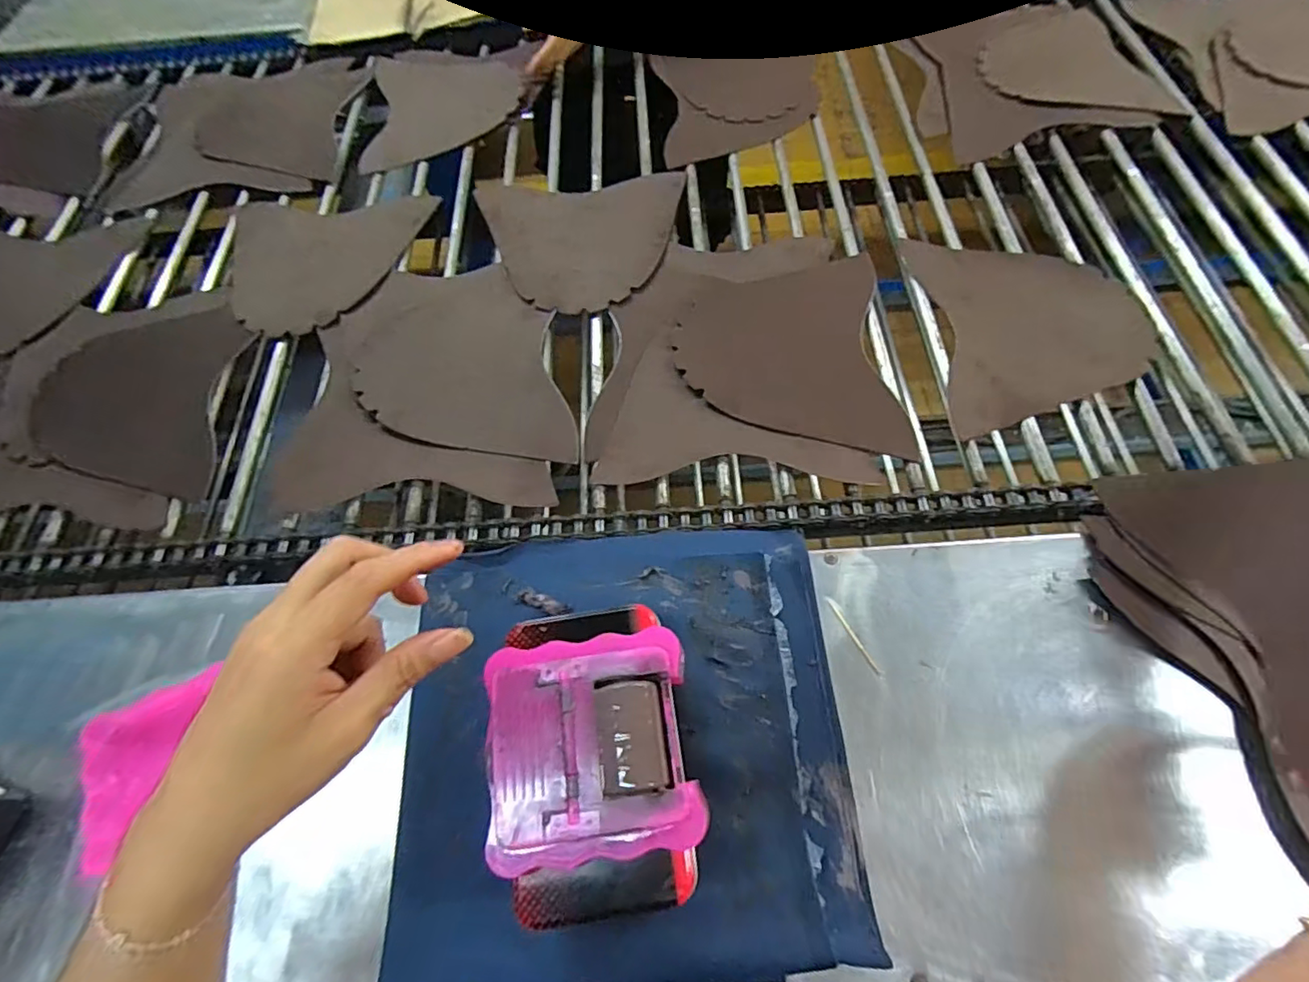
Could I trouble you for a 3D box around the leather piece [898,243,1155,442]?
[{"bbox_3d":[0.381,-0.169,0.578,0.204,0.015,0.242,-2,64,2],"label":"leather piece"}]

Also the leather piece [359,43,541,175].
[{"bbox_3d":[-0.284,-0.541,0.798,0.216,0.033,0.234,-7,64,0],"label":"leather piece"}]

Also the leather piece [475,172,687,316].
[{"bbox_3d":[-0.086,-0.288,0.660,0.234,0.006,0.211,-3,62,1],"label":"leather piece"}]

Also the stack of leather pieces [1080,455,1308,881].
[{"bbox_3d":[0.390,0.065,0.348,0.144,0.184,0.210,25,68,15],"label":"stack of leather pieces"}]

